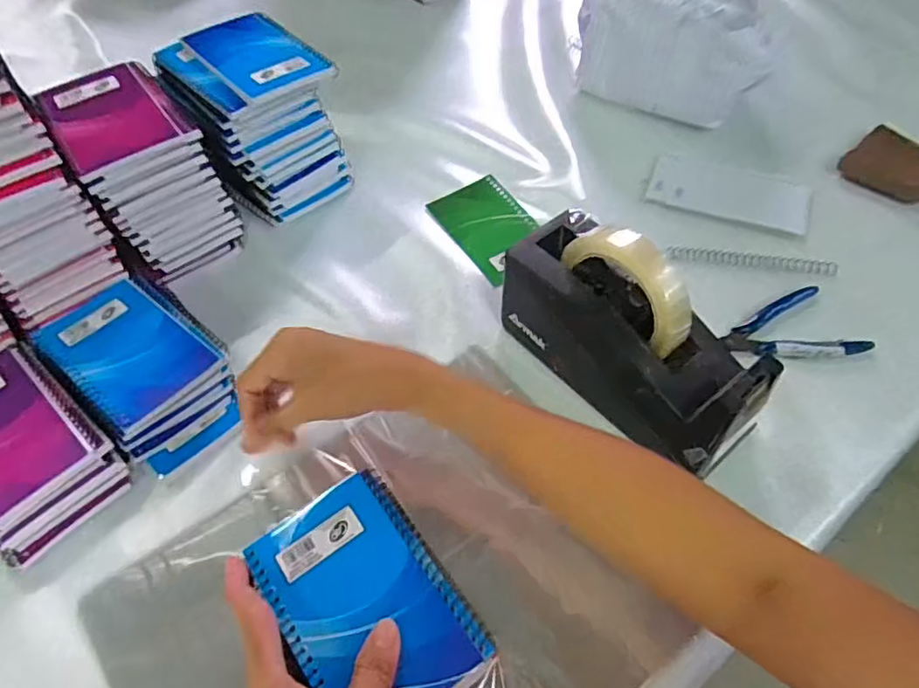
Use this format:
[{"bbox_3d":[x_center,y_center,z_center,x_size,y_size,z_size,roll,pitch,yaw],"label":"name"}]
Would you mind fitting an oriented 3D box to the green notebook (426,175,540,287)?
[{"bbox_3d":[0.031,-0.116,0.577,0.080,0.004,0.127,-26,58,-16],"label":"green notebook"}]

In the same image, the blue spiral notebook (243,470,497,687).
[{"bbox_3d":[-0.053,0.142,0.332,0.090,0.008,0.131,-30,59,-18],"label":"blue spiral notebook"}]

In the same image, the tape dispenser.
[{"bbox_3d":[0.120,-0.006,0.425,0.078,0.125,0.201,-31,59,-19],"label":"tape dispenser"}]

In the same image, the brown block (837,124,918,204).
[{"bbox_3d":[0.440,-0.179,0.594,0.077,0.019,0.091,-35,60,-21],"label":"brown block"}]

